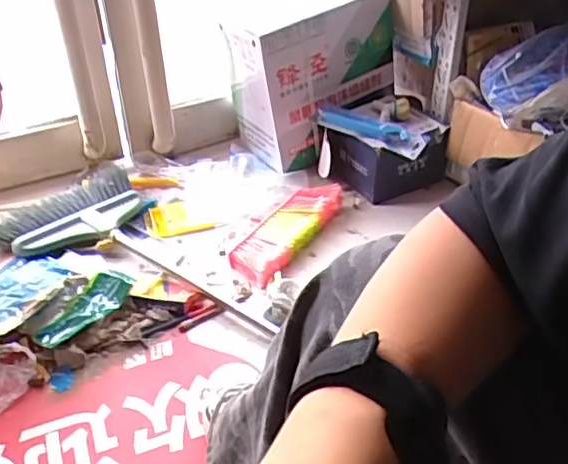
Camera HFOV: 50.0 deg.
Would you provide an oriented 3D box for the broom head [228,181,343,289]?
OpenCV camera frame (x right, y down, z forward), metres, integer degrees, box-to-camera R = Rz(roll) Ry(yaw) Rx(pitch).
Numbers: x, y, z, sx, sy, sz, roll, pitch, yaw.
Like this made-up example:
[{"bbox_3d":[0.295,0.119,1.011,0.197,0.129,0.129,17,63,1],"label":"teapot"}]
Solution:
[{"bbox_3d":[0.008,-0.009,1.242,0.107,0.046,0.331,19,40,27],"label":"broom head"}]

